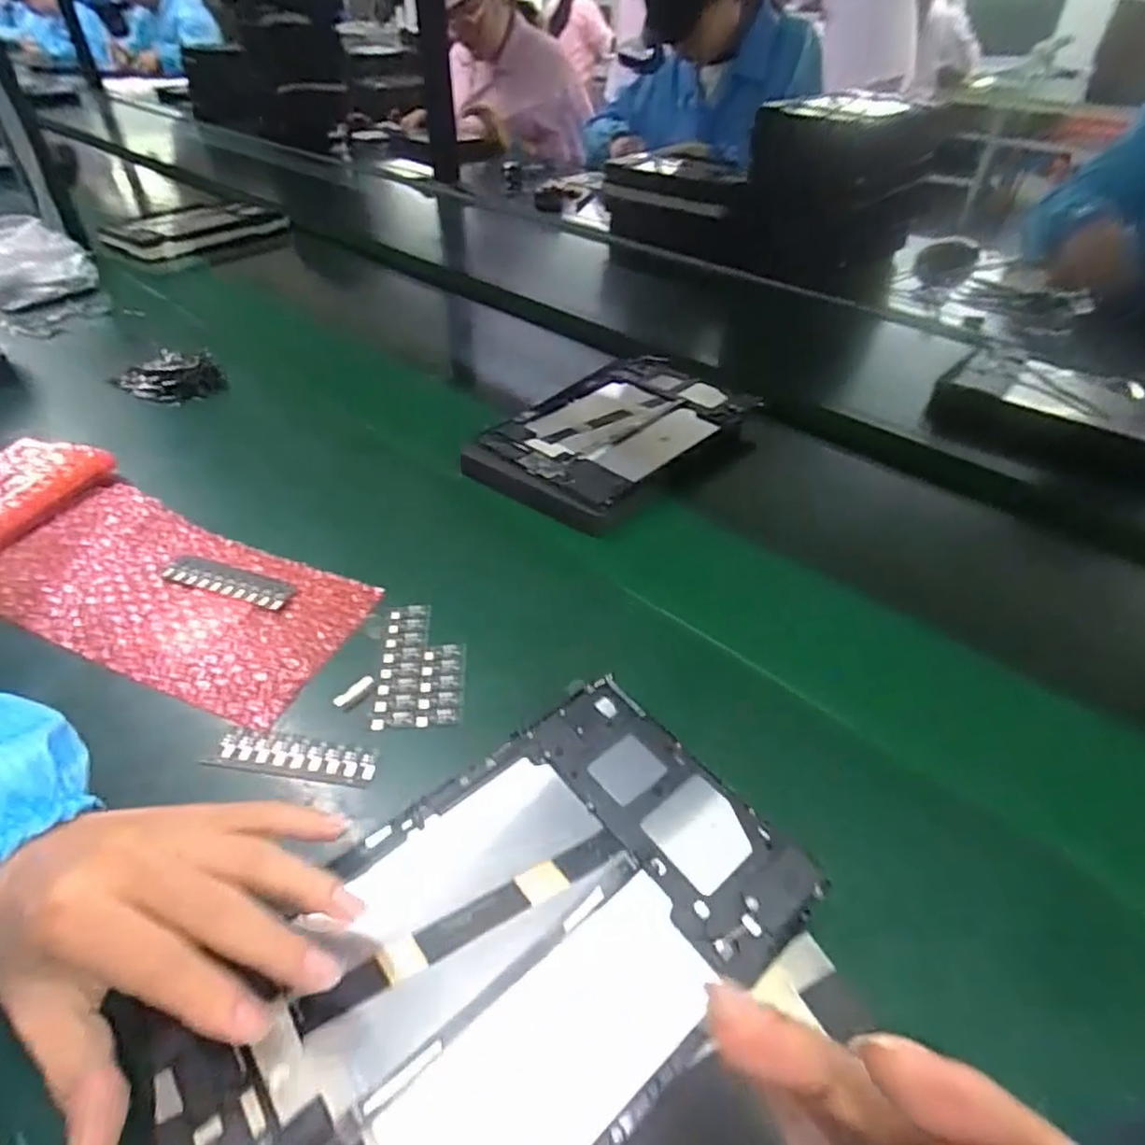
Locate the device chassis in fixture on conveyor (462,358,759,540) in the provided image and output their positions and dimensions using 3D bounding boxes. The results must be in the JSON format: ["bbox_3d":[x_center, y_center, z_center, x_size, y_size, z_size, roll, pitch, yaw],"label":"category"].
[{"bbox_3d":[0.044,-0.130,0.589,0.148,0.031,0.254,30,49,28],"label":"device chassis in fixture on conveyor"}]

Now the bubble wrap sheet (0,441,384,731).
[{"bbox_3d":[-0.313,-0.006,0.448,0.360,0.022,0.134,23,51,19],"label":"bubble wrap sheet"}]

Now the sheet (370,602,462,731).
[{"bbox_3d":[-0.092,0.056,0.395,0.050,0.004,0.088,-3,44,-3],"label":"sheet"}]

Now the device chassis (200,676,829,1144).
[{"bbox_3d":[-0.024,0.152,0.266,0.231,0.023,0.143,-31,46,-29],"label":"device chassis"}]

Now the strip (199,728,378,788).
[{"bbox_3d":[-0.150,0.100,0.351,0.087,0.011,0.023,6,42,4],"label":"strip"}]

